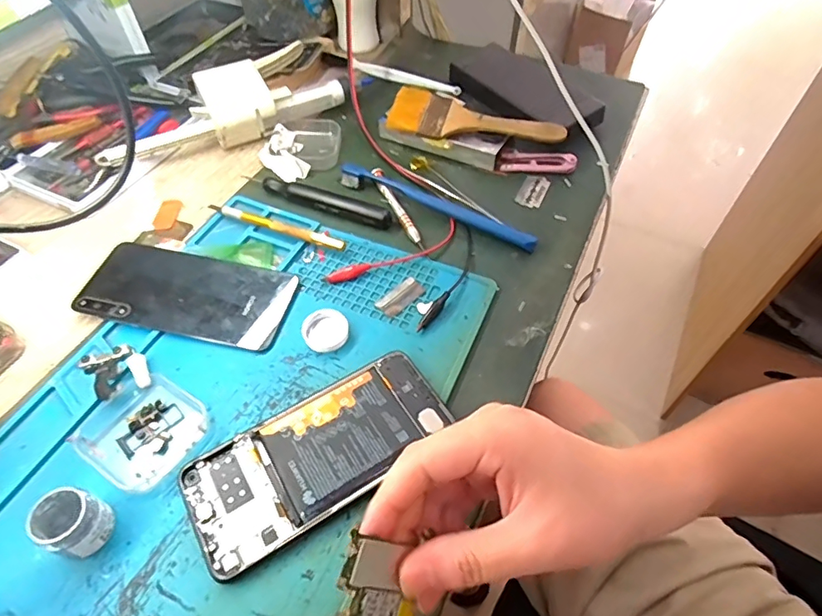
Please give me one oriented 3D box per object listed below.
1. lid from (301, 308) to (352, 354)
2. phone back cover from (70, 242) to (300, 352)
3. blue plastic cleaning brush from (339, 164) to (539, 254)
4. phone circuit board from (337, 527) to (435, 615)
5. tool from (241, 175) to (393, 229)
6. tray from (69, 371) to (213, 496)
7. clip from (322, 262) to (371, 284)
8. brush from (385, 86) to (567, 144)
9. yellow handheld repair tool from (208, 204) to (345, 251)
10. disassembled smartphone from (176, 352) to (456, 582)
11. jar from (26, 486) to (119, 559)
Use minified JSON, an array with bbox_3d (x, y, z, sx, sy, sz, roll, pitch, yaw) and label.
[{"bbox_3d":[-0.061,0.016,0.363,0.032,0.008,0.033,0,52,0],"label":"lid"},{"bbox_3d":[-0.169,-0.012,0.386,0.152,0.009,0.071,10,53,7],"label":"phone back cover"},{"bbox_3d":[0.020,-0.090,0.442,0.187,0.018,0.017,24,56,17],"label":"blue plastic cleaning brush"},{"bbox_3d":[-0.015,0.125,0.214,0.037,0.004,0.054,17,78,-26],"label":"phone circuit board"},{"bbox_3d":[-0.083,-0.097,0.448,0.144,0.012,0.017,21,55,16],"label":"tool"},{"bbox_3d":[-0.166,0.075,0.316,0.066,0.011,0.063,28,58,20],"label":"tray"},{"bbox_3d":[-0.049,-0.027,0.395,0.038,0.009,0.011,-22,54,-16],"label":"clip"},{"bbox_3d":[0.058,-0.171,0.477,0.161,0.010,0.058,20,60,12],"label":"brush"},{"bbox_3d":[-0.113,-0.069,0.426,0.127,0.012,0.011,19,55,14],"label":"yellow handheld repair tool"},{"bbox_3d":[-0.054,0.087,0.306,0.156,0.009,0.070,-27,57,-19],"label":"disassembled smartphone"},{"bbox_3d":[-0.182,0.115,0.274,0.031,0.029,0.029,0,52,0],"label":"jar"}]

